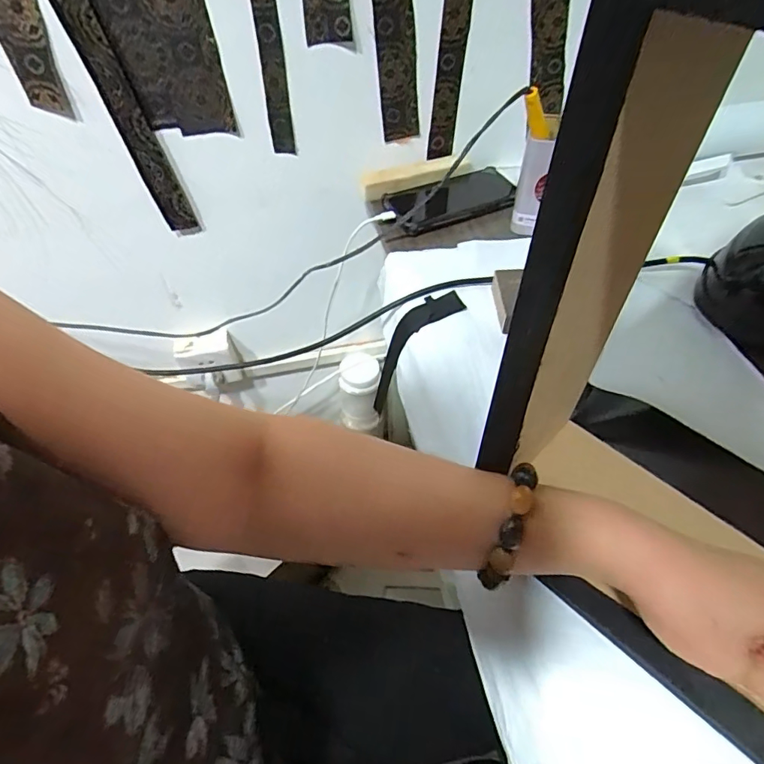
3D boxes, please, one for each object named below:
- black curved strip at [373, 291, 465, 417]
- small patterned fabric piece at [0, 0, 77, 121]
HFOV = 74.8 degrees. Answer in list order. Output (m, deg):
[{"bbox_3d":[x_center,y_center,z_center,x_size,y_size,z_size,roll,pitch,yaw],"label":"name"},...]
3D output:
[{"bbox_3d":[0.028,-0.038,0.532,0.041,0.039,0.142,44,110,29],"label":"black curved strip"},{"bbox_3d":[-0.347,-0.346,0.476,0.048,0.172,0.011,-6,51,-9],"label":"small patterned fabric piece"}]

